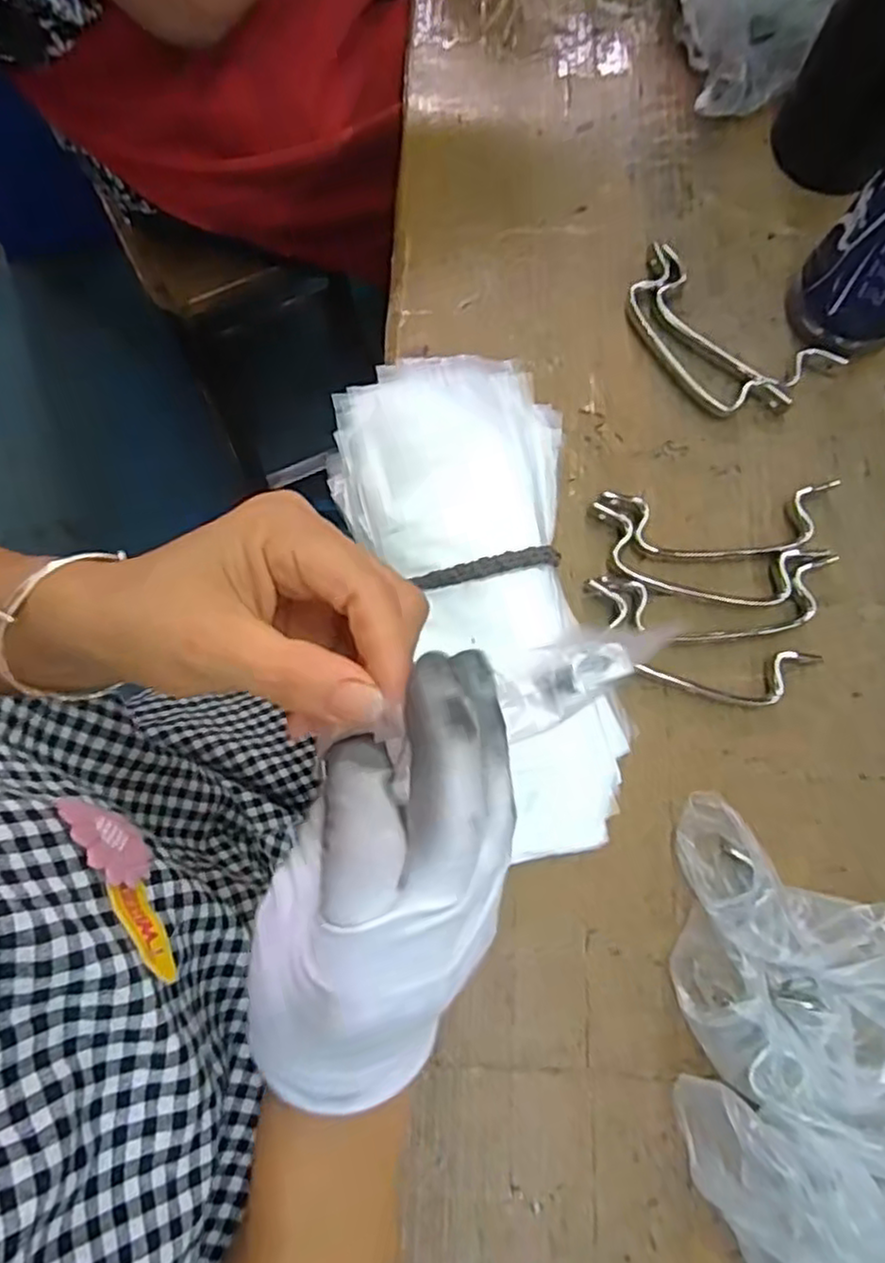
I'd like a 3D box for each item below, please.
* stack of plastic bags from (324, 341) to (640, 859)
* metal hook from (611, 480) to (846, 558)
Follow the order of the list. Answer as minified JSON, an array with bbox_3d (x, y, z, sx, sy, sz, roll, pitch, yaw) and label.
[{"bbox_3d":[0.020,-0.016,0.382,0.123,0.030,0.269,-10,77,-3],"label":"stack of plastic bags"},{"bbox_3d":[0.159,-0.062,0.399,0.129,0.015,0.040,-2,79,-2],"label":"metal hook"}]

